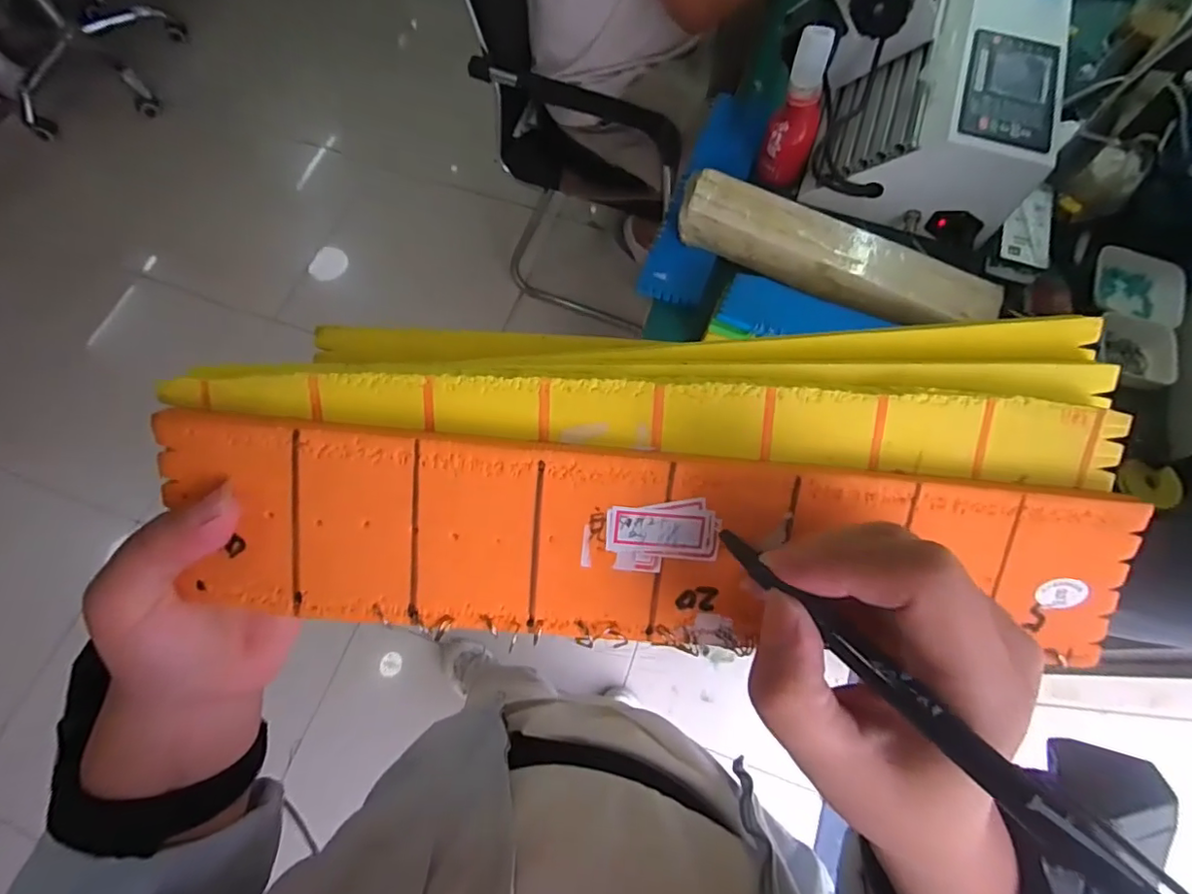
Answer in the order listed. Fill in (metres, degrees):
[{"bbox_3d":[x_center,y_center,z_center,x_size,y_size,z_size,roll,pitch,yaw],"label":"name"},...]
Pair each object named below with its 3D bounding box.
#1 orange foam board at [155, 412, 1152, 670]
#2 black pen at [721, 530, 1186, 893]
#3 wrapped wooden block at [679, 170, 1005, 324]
[{"bbox_3d":[0.026,0.037,0.201,0.337,0.008,0.070,5,103,-3],"label":"orange foam board"},{"bbox_3d":[0.085,0.069,0.133,0.010,0.008,0.129,-40,55,-13],"label":"black pen"},{"bbox_3d":[0.282,-0.222,0.669,0.374,0.063,0.081,26,72,9],"label":"wrapped wooden block"}]

